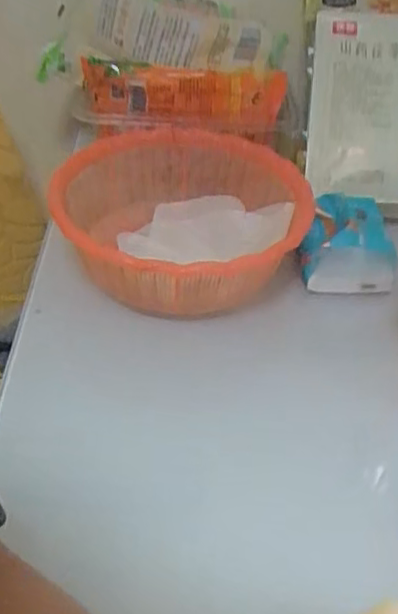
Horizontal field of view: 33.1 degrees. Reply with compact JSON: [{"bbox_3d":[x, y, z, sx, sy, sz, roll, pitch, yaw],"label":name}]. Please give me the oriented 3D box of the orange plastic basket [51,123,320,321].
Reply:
[{"bbox_3d":[-0.017,-0.087,0.665,0.243,0.083,0.260,3,41,-2],"label":"orange plastic basket"}]

